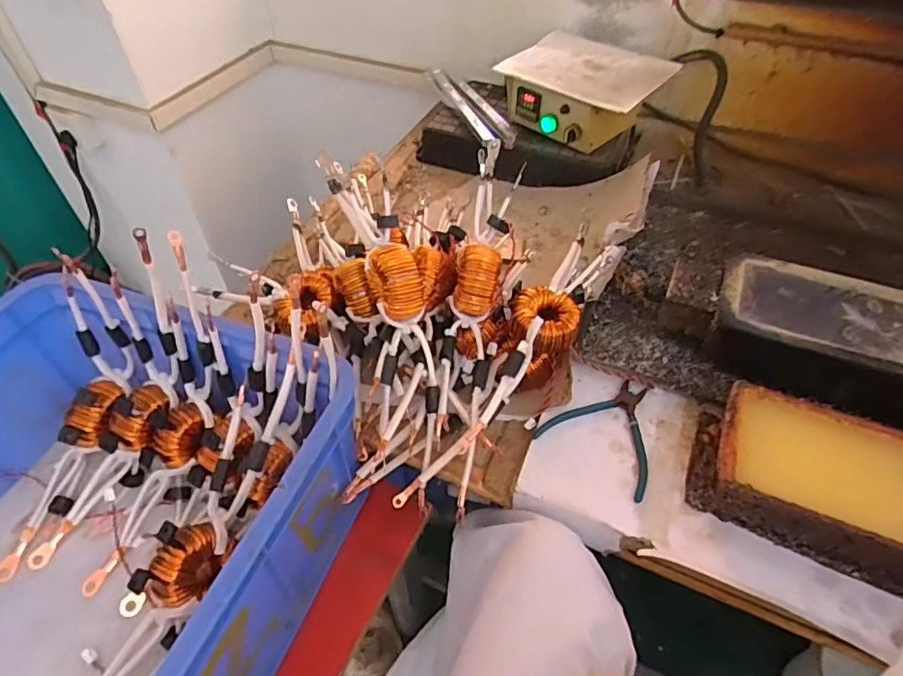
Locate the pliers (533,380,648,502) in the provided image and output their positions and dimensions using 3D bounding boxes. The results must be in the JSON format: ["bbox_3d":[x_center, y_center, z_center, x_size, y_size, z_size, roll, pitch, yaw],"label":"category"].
[{"bbox_3d":[0.182,0.099,0.623,0.129,0.008,0.129,28,55,23],"label":"pliers"}]

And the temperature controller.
[{"bbox_3d":[0.238,-0.434,0.969,0.249,0.106,0.212,33,57,26],"label":"temperature controller"}]

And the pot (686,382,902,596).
[{"bbox_3d":[0.367,0.141,0.537,0.225,0.071,0.139,21,52,18],"label":"pot"}]

